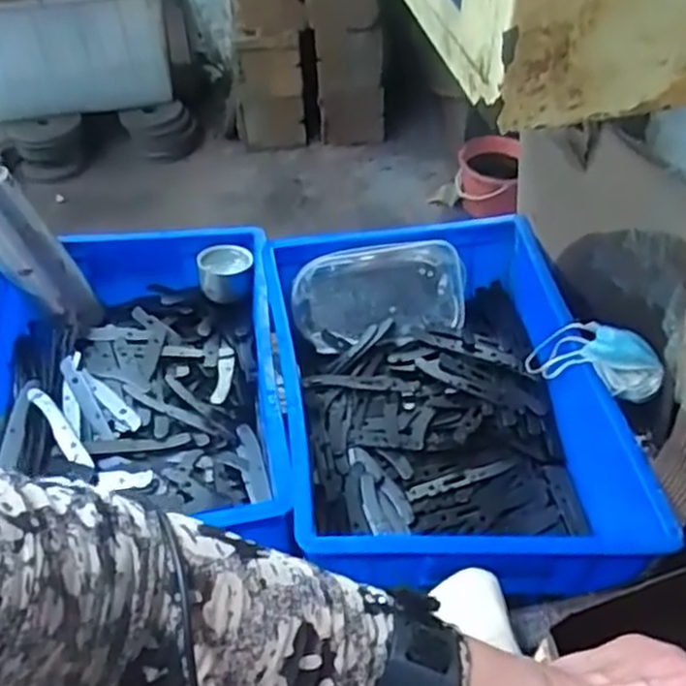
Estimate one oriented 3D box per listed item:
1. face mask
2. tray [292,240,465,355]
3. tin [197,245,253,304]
[{"bbox_3d":[0.238,0.019,0.675,0.118,0.071,0.052,26,54,22],"label":"face mask"},{"bbox_3d":[0.041,-0.054,0.800,0.189,0.022,0.105,-7,92,0],"label":"tray"},{"bbox_3d":[-0.136,-0.081,0.825,0.062,0.039,0.058,-1,48,1],"label":"tin"}]

